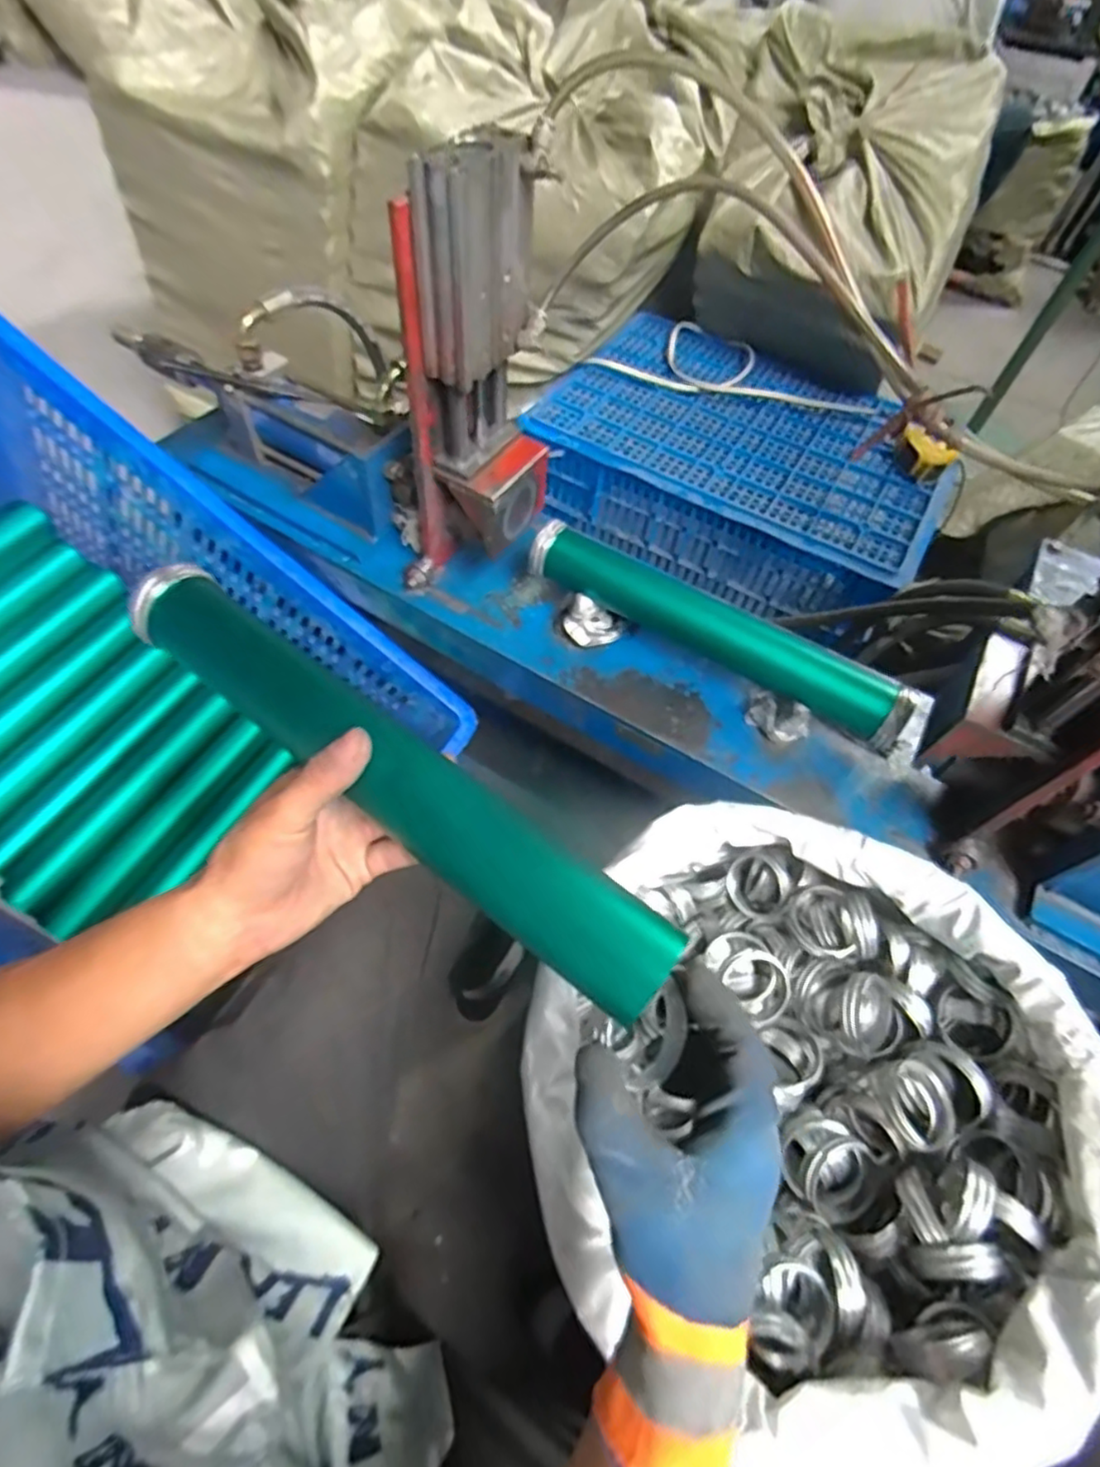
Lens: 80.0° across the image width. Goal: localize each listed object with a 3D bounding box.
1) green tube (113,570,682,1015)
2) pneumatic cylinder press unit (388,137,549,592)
[{"bbox_3d":[-0.087,0.019,0.349,0.353,0.050,0.053,34,61,21],"label":"green tube"},{"bbox_3d":[-0.066,-0.272,0.557,0.090,0.350,0.110,21,58,9],"label":"pneumatic cylinder press unit"}]

